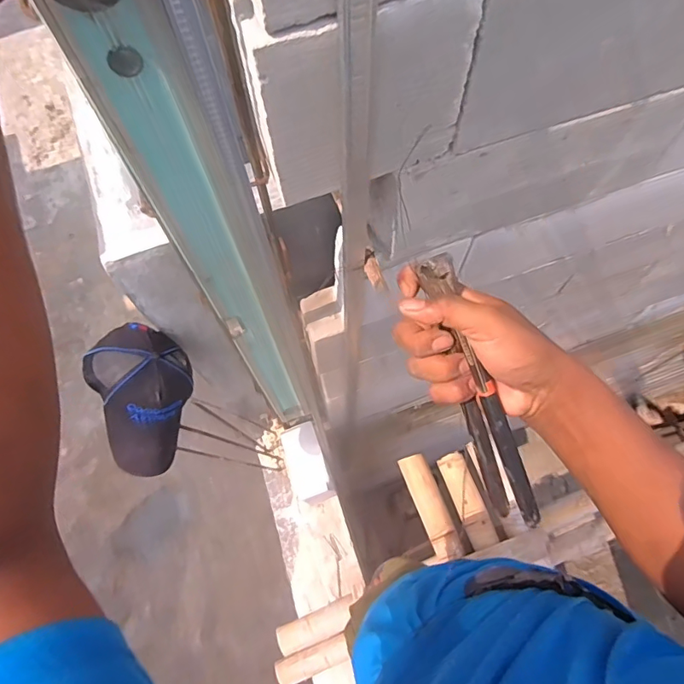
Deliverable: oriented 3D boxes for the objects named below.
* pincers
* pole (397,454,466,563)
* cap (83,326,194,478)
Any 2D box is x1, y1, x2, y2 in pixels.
[{"bbox_3d":[0.110,0.039,0.393,0.028,0.041,0.221,-21,96,-7],"label":"pincers"},{"bbox_3d":[0.259,0.477,1.437,0.080,0.081,0.305,-20,68,-6],"label":"pole"},{"bbox_3d":[-0.376,0.107,0.951,0.169,0.167,0.258,-14,68,-4],"label":"cap"}]

